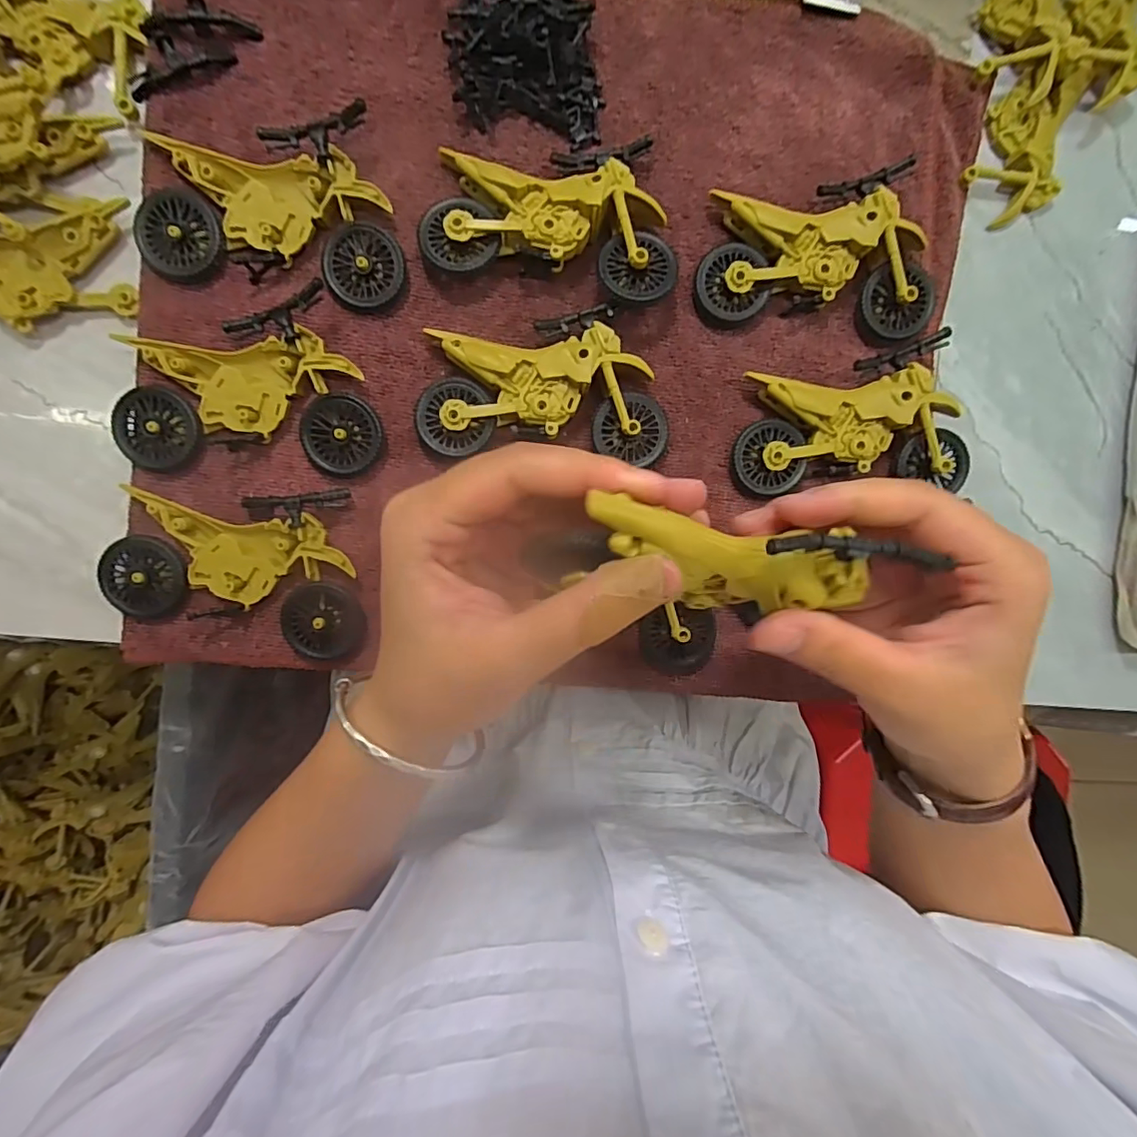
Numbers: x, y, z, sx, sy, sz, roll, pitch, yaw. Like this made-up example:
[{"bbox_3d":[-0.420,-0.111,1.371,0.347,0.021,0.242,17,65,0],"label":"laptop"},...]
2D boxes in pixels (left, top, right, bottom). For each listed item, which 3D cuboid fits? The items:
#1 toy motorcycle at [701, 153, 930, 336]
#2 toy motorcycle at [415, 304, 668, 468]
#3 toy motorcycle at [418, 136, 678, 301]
[{"bbox_3d":[0.124,-0.156,0.262,0.114,0.022,0.075,6,94,-5],"label":"toy motorcycle"},{"bbox_3d":[-0.010,-0.088,0.256,0.116,0.021,0.067,2,94,-5],"label":"toy motorcycle"},{"bbox_3d":[-0.010,-0.159,0.249,0.111,0.024,0.072,-5,95,-4],"label":"toy motorcycle"}]

